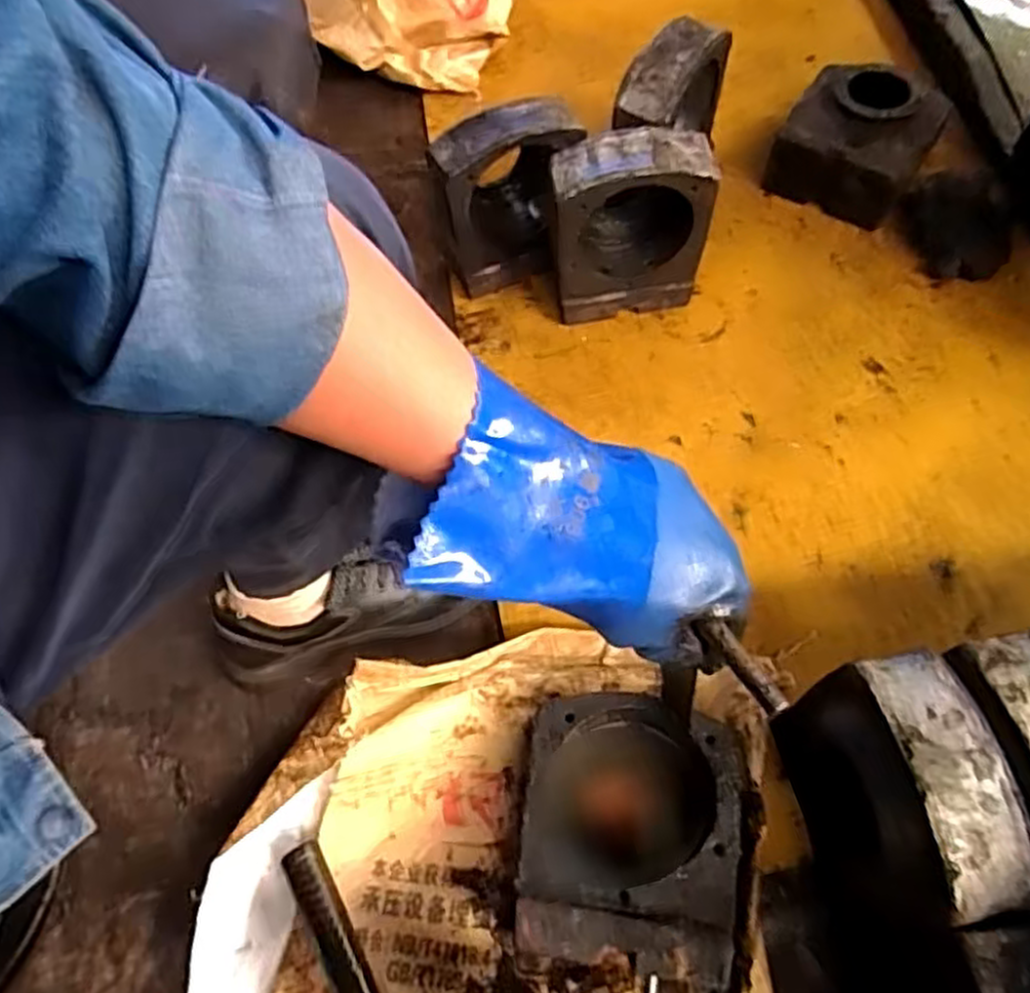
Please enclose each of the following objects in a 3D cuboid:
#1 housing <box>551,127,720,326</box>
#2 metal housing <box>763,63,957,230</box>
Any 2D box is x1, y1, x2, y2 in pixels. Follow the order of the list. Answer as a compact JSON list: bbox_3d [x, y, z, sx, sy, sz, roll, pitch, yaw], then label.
[{"bbox_3d":[0.118,-0.285,0.808,0.155,0.183,0.085,-8,63,-1],"label":"housing"},{"bbox_3d":[0.407,-0.433,0.917,0.165,0.087,0.150,28,68,16],"label":"metal housing"}]

